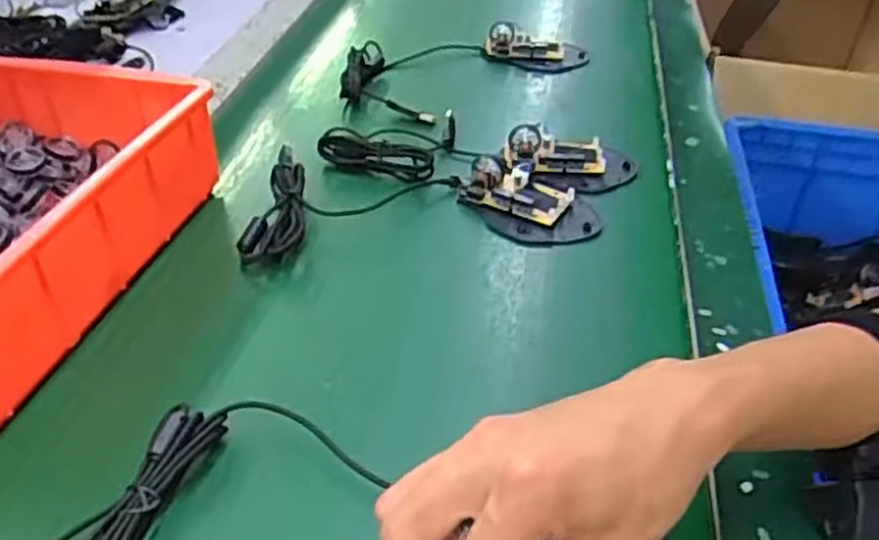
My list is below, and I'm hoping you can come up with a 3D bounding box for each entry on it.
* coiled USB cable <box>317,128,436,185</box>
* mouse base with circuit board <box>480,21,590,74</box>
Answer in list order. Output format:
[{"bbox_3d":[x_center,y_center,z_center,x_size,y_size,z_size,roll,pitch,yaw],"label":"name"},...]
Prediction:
[{"bbox_3d":[-0.050,-0.090,0.610,0.092,0.027,0.018,15,40,15],"label":"coiled USB cable"},{"bbox_3d":[0.099,-0.226,0.786,0.107,0.032,0.058,3,38,0],"label":"mouse base with circuit board"}]

